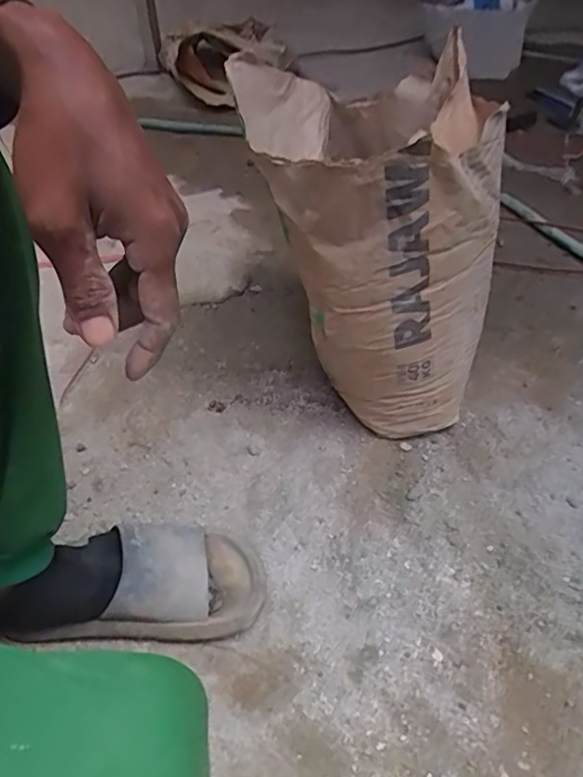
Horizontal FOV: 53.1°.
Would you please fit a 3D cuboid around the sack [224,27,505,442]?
[{"bbox_3d":[0.086,-0.187,0.757,0.284,0.374,0.369,-5,46,-4],"label":"sack"}]

